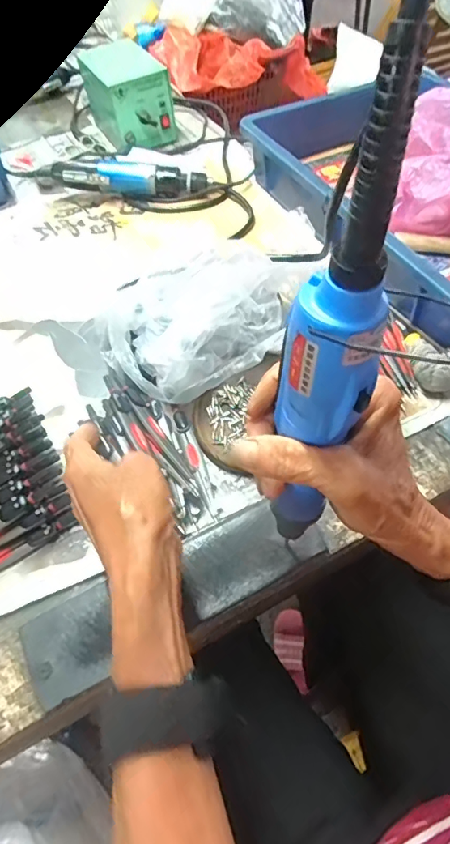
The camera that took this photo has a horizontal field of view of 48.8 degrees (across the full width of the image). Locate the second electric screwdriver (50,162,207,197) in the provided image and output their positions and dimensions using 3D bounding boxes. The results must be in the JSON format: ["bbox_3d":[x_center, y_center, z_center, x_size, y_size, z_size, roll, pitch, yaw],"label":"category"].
[{"bbox_3d":[-0.129,-0.324,0.663,0.204,0.039,0.032,0,54,4],"label":"second electric screwdriver"}]

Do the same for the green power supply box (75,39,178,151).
[{"bbox_3d":[-0.149,-0.495,0.751,0.092,0.088,0.144,-26,56,-14],"label":"green power supply box"}]

